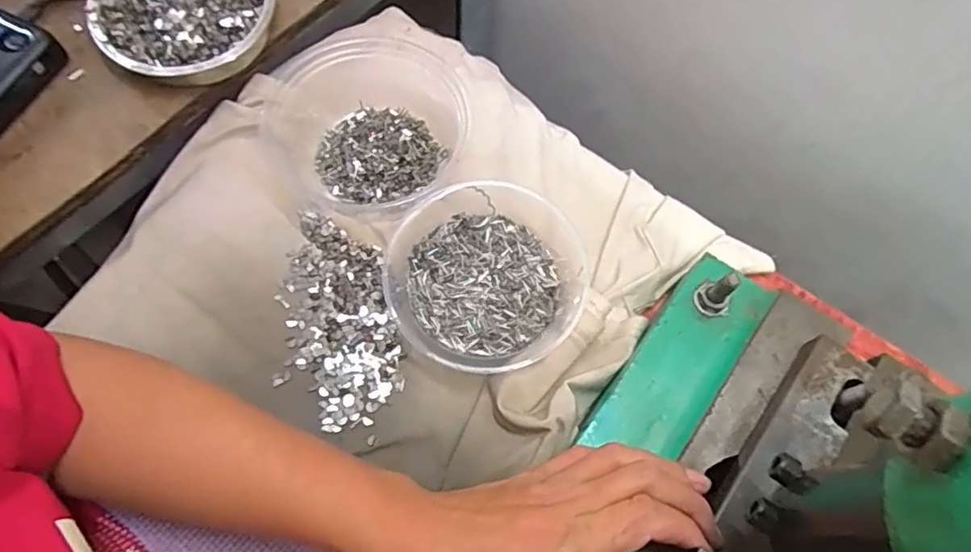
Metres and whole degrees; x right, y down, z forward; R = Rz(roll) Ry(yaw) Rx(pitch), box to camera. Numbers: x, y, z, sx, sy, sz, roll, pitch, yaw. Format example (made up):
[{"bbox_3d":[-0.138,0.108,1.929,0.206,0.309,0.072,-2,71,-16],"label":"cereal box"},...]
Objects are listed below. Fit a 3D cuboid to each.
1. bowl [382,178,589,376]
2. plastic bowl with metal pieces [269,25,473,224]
[{"bbox_3d":[0.002,-0.001,0.394,0.127,0.035,0.126,0,69,-1],"label":"bowl"},{"bbox_3d":[-0.085,-0.114,0.437,0.131,0.039,0.132,0,69,-1],"label":"plastic bowl with metal pieces"}]

